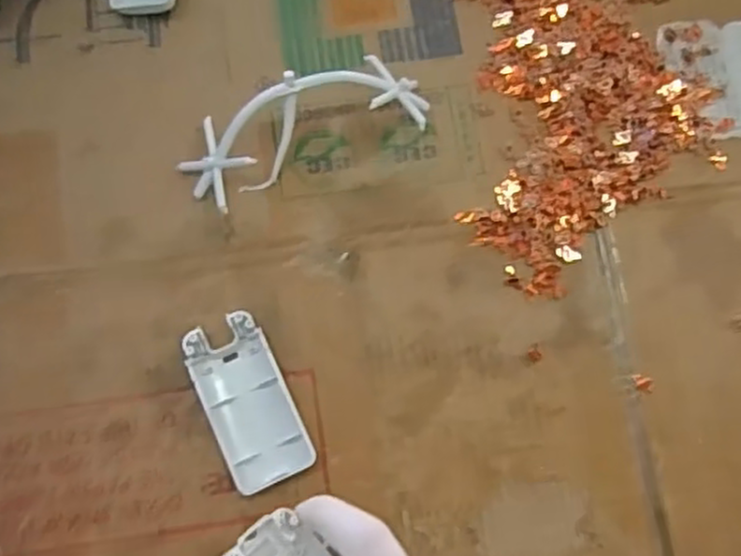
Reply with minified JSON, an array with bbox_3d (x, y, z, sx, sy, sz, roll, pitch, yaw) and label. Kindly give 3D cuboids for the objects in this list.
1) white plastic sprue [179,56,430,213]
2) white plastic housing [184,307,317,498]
[{"bbox_3d":[-0.040,-0.089,0.443,0.148,0.045,0.052,-21,78,-5],"label":"white plastic sprue"},{"bbox_3d":[-0.069,0.070,0.420,0.046,0.013,0.095,-24,79,-6],"label":"white plastic housing"}]

